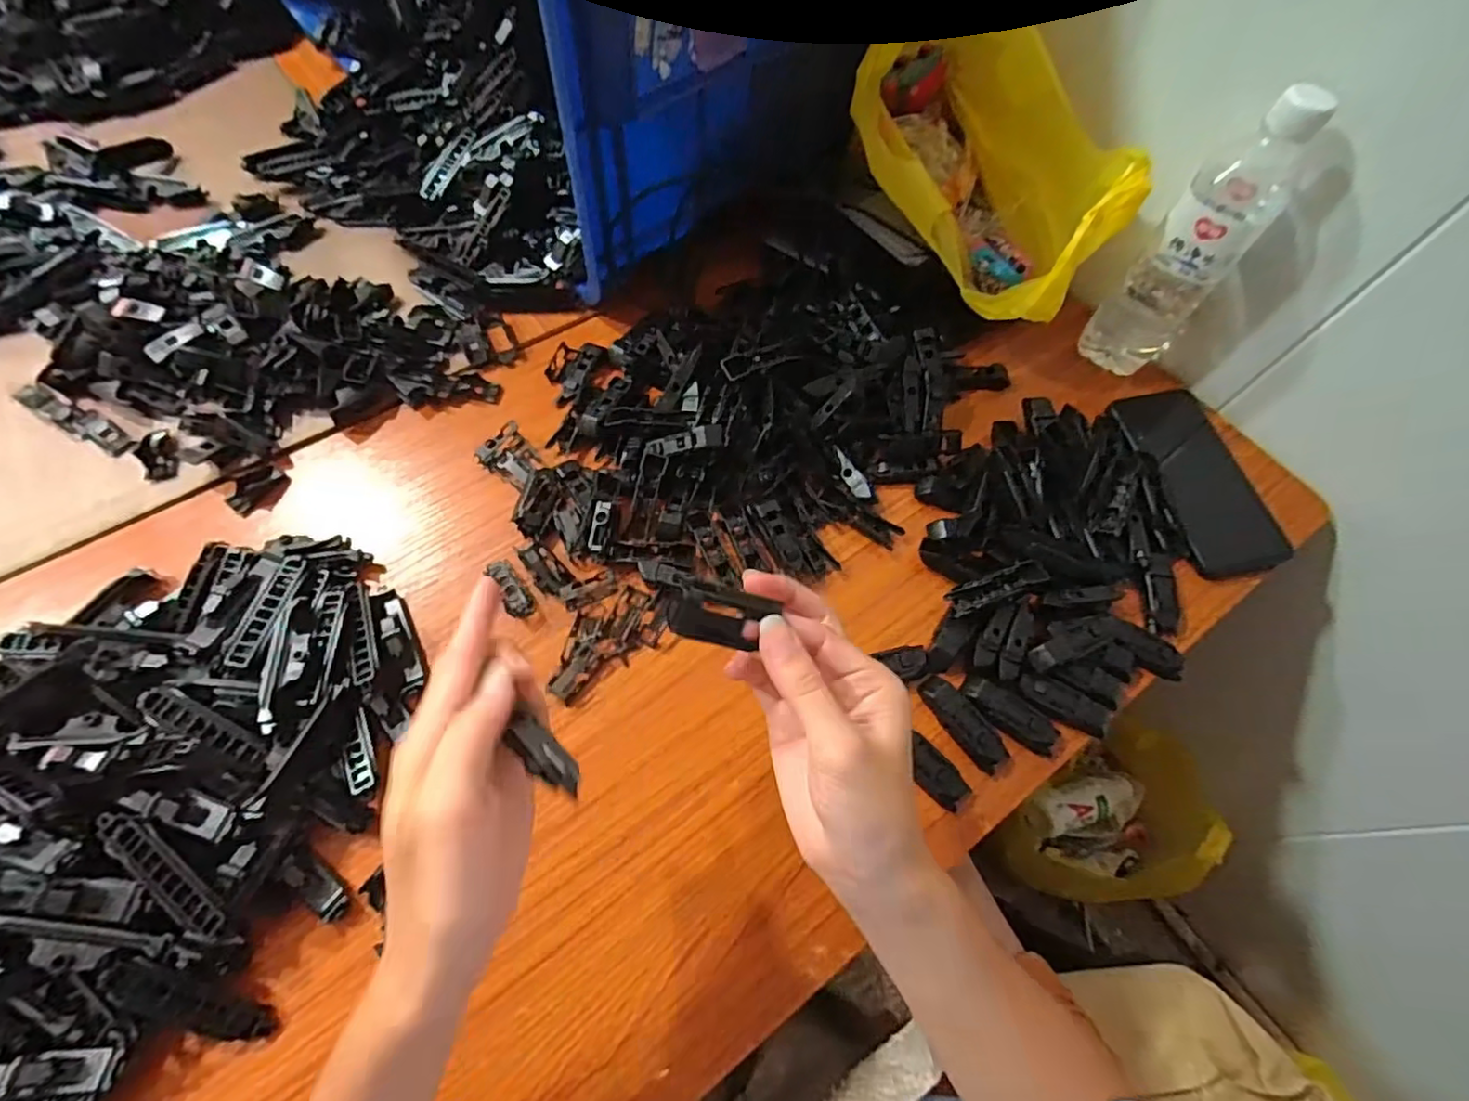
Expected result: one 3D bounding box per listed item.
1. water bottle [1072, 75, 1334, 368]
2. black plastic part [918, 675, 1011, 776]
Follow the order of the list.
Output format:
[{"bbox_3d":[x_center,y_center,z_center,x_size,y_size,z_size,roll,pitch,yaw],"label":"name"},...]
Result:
[{"bbox_3d":[0.353,-0.231,0.481,0.070,0.209,0.063,-40,73,-21],"label":"water bottle"},{"bbox_3d":[0.148,0.110,0.404,0.021,0.010,0.068,-34,72,-19],"label":"black plastic part"}]

